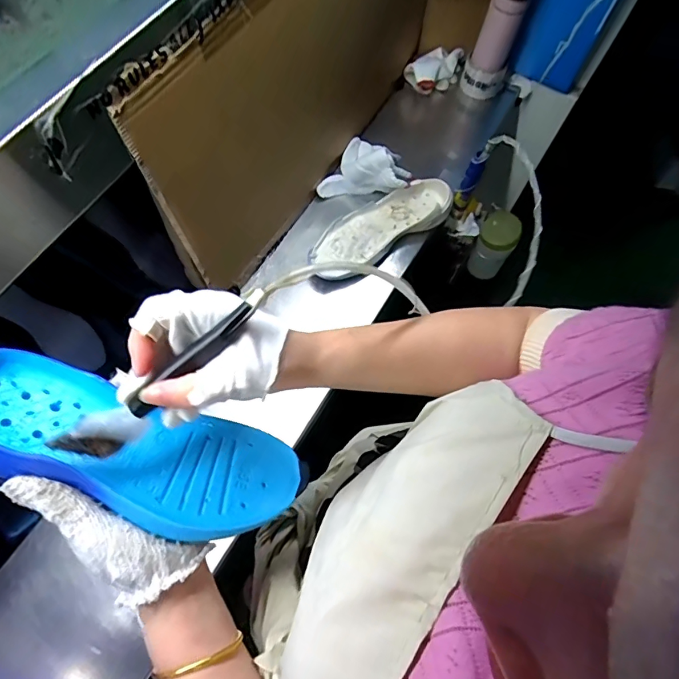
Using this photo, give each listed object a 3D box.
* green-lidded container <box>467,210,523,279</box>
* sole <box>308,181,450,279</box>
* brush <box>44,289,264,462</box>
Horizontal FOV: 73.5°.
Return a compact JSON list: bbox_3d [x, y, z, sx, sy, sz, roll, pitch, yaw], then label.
[{"bbox_3d":[0.302,-0.180,0.904,0.068,0.151,0.061,29,71,10],"label":"green-lidded container"},{"bbox_3d":[0.066,-0.192,0.779,0.274,0.040,0.100,-35,73,-14],"label":"sole"},{"bbox_3d":[-0.109,0.023,0.287,0.157,0.024,0.023,-41,74,3],"label":"brush"}]

